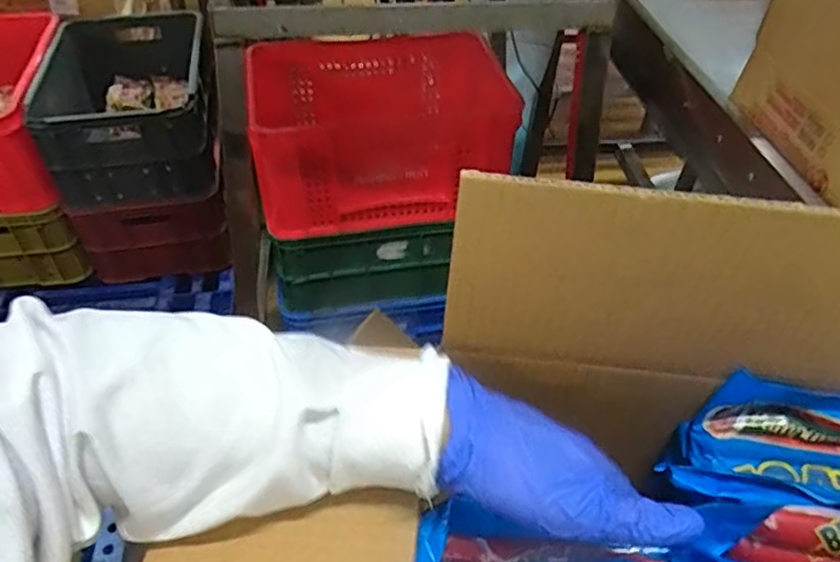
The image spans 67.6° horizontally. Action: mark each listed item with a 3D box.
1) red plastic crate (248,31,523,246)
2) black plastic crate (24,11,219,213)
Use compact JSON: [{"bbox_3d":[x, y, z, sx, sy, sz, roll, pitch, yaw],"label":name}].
[{"bbox_3d":[-0.081,-0.326,1.333,0.524,0.253,0.400,-9,47,-12],"label":"red plastic crate"},{"bbox_3d":[-0.710,-0.424,1.526,0.389,0.326,0.472,-11,47,-13],"label":"black plastic crate"}]

